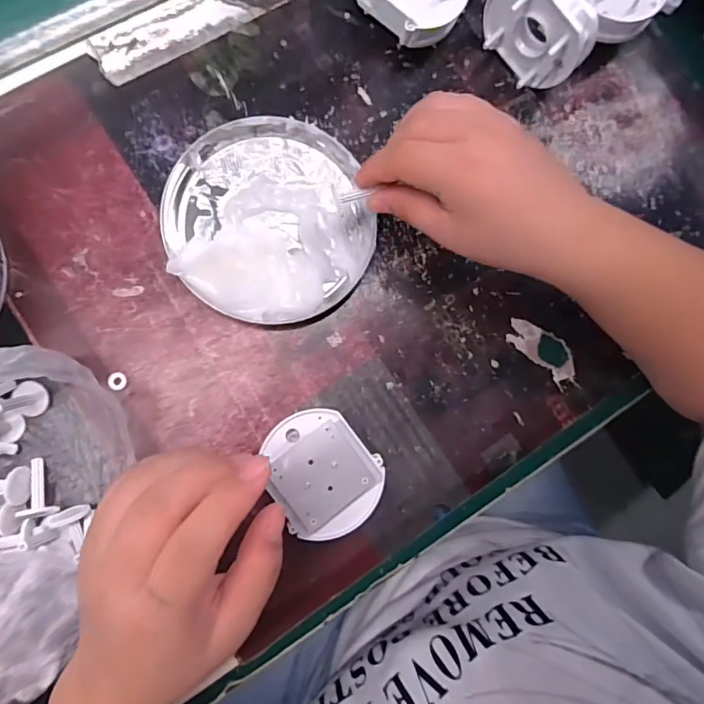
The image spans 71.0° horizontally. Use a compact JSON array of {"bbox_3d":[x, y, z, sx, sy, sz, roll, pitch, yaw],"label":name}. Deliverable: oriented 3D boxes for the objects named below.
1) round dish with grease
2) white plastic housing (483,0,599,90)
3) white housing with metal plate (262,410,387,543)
[{"bbox_3d":[-0.051,-0.083,0.303,0.123,0.027,0.126,1,84,-7],"label":"round dish with grease"},{"bbox_3d":[0.118,-0.206,0.316,0.026,0.064,0.070,-42,90,-9],"label":"white plastic housing"},{"bbox_3d":[-0.015,0.067,0.270,0.057,0.021,0.070,-32,89,-9],"label":"white housing with metal plate"}]

